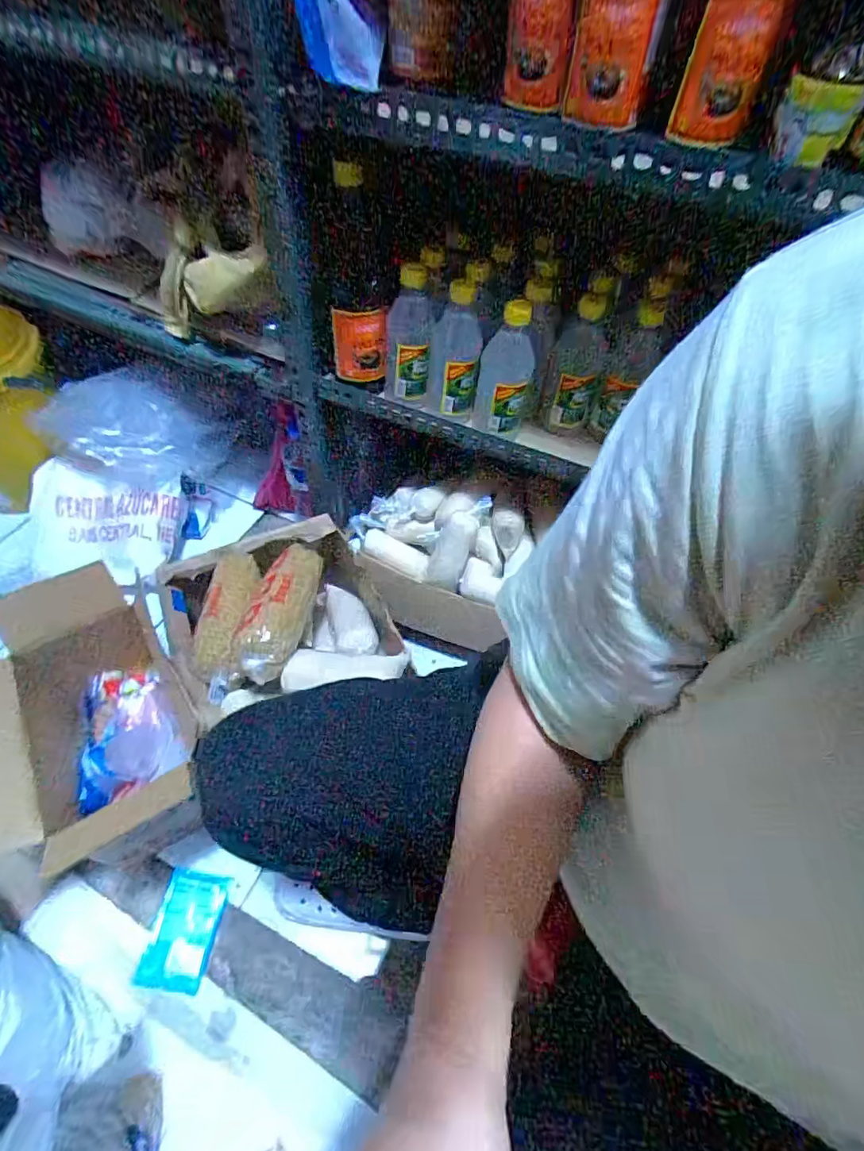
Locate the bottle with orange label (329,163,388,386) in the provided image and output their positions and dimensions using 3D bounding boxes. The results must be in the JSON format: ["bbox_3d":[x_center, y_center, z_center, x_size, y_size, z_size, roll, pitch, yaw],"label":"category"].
[{"bbox_3d":[-0.092,-0.355,0.631,0.068,0.243,0.063,-4,55,-7],"label":"bottle with orange label"}]

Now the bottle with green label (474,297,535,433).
[{"bbox_3d":[0.089,-0.245,0.631,0.065,0.157,0.041,8,54,2],"label":"bottle with green label"}]

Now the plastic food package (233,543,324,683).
[{"bbox_3d":[-0.201,0.035,0.692,0.075,0.054,0.201,6,54,1],"label":"plastic food package"}]

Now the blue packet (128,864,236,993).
[{"bbox_3d":[-0.323,0.463,0.681,0.081,0.008,0.126,8,54,2],"label":"blue packet"}]

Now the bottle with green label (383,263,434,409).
[{"bbox_3d":[-0.030,-0.303,0.664,0.068,0.156,0.052,4,54,-1],"label":"bottle with green label"}]

